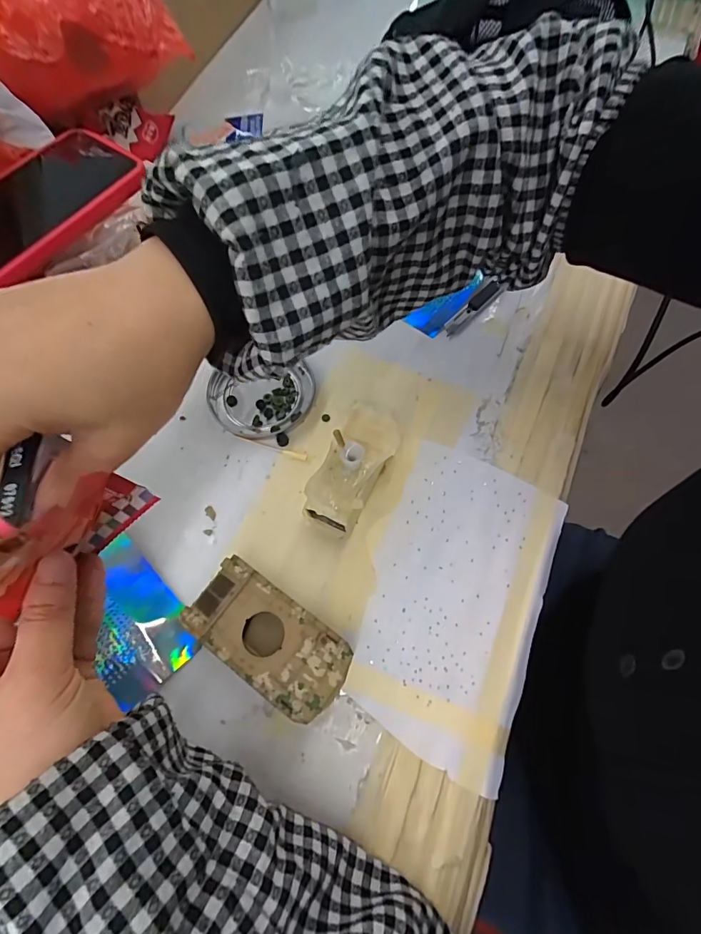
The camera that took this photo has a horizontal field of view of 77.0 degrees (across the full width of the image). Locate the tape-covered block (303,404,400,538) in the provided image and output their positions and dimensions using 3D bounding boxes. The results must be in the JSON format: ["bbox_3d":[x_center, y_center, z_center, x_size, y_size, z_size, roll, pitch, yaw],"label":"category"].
[{"bbox_3d":[0.002,0.001,0.291,0.042,0.046,0.083,26,71,11],"label":"tape-covered block"}]

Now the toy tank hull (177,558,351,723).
[{"bbox_3d":[-0.048,0.102,0.263,0.095,0.023,0.049,33,73,13],"label":"toy tank hull"}]

